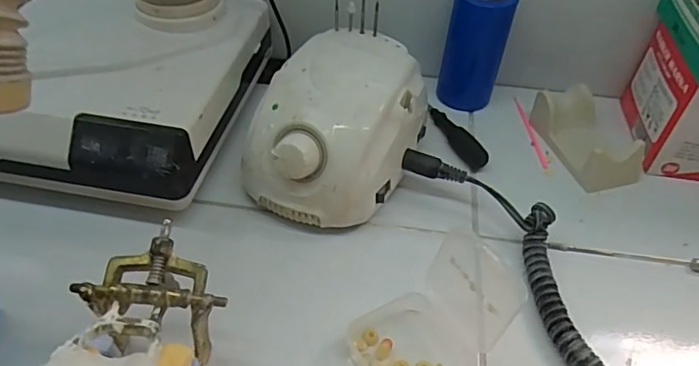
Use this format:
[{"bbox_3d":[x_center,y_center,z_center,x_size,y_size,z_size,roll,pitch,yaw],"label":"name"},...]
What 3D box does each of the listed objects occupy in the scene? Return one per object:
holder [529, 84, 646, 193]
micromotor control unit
[{"bbox_3d":[0.194,-0.037,0.428,0.049,0.034,0.096,-10,46,-12],"label":"holder"},{"bbox_3d":[-0.006,-0.039,0.375,0.096,0.084,0.138,23,48,19],"label":"micromotor control unit"}]

